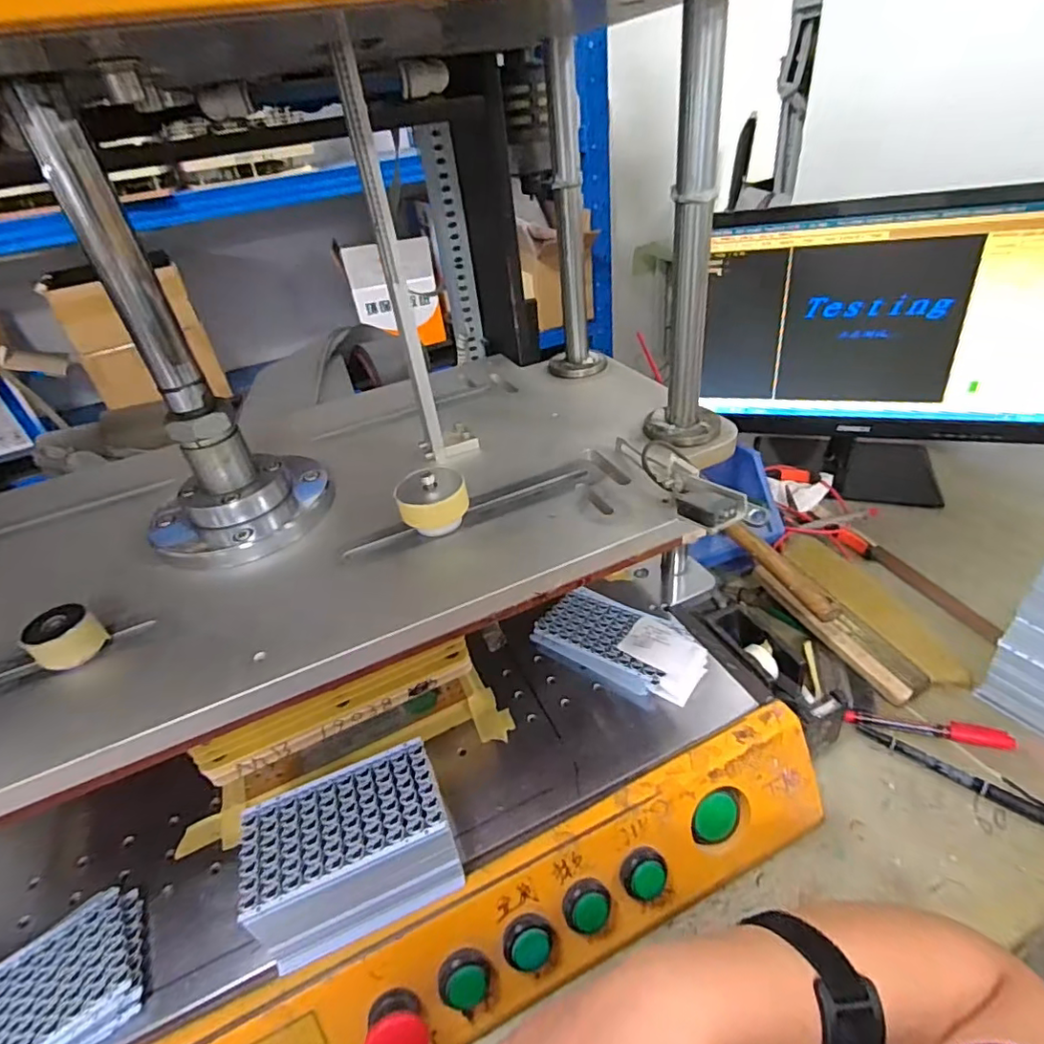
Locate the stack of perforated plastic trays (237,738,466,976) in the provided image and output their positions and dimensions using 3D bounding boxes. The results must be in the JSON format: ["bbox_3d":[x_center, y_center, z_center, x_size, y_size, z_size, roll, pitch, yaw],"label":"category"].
[{"bbox_3d":[-0.102,0.203,0.348,0.115,0.064,0.073,-19,38,-15],"label":"stack of perforated plastic trays"}]

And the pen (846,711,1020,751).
[{"bbox_3d":[0.345,0.175,0.475,0.123,0.013,0.014,4,38,16],"label":"pen"}]

